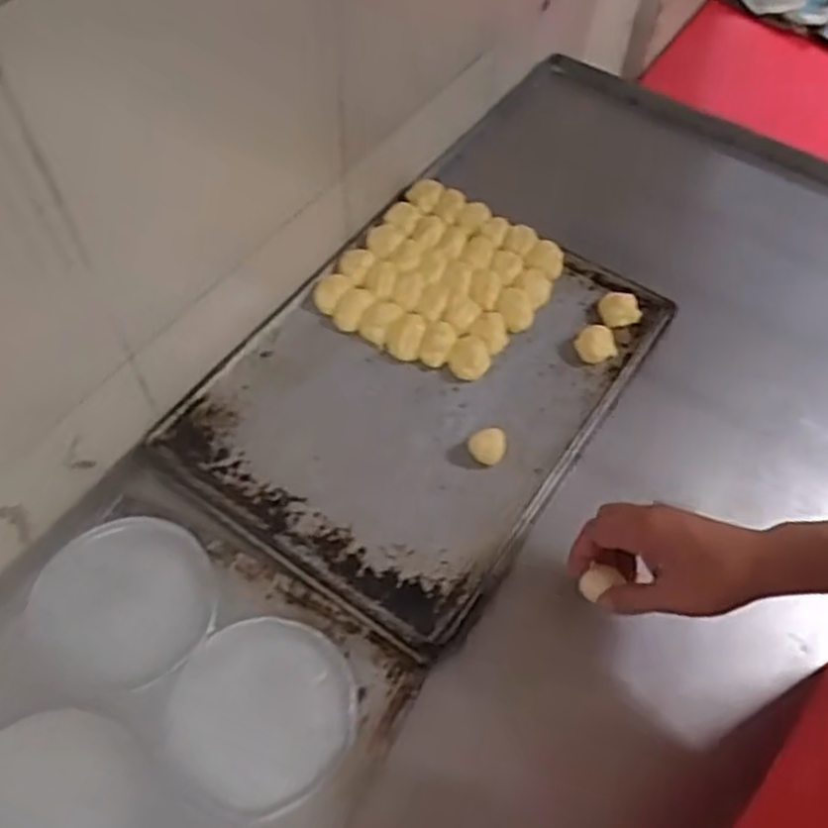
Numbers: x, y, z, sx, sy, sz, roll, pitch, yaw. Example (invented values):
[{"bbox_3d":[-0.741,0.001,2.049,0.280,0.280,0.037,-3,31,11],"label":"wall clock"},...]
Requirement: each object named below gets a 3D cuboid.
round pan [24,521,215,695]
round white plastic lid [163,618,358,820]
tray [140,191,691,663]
[{"bbox_3d":[-0.240,0.152,0.633,0.138,0.015,0.138,17,58,10],"label":"round pan"},{"bbox_3d":[-0.120,0.234,0.597,0.140,0.007,0.139,1,56,-1],"label":"round white plastic lid"},{"bbox_3d":[0.012,-0.039,0.756,0.328,0.047,0.444,31,61,18],"label":"tray"}]

